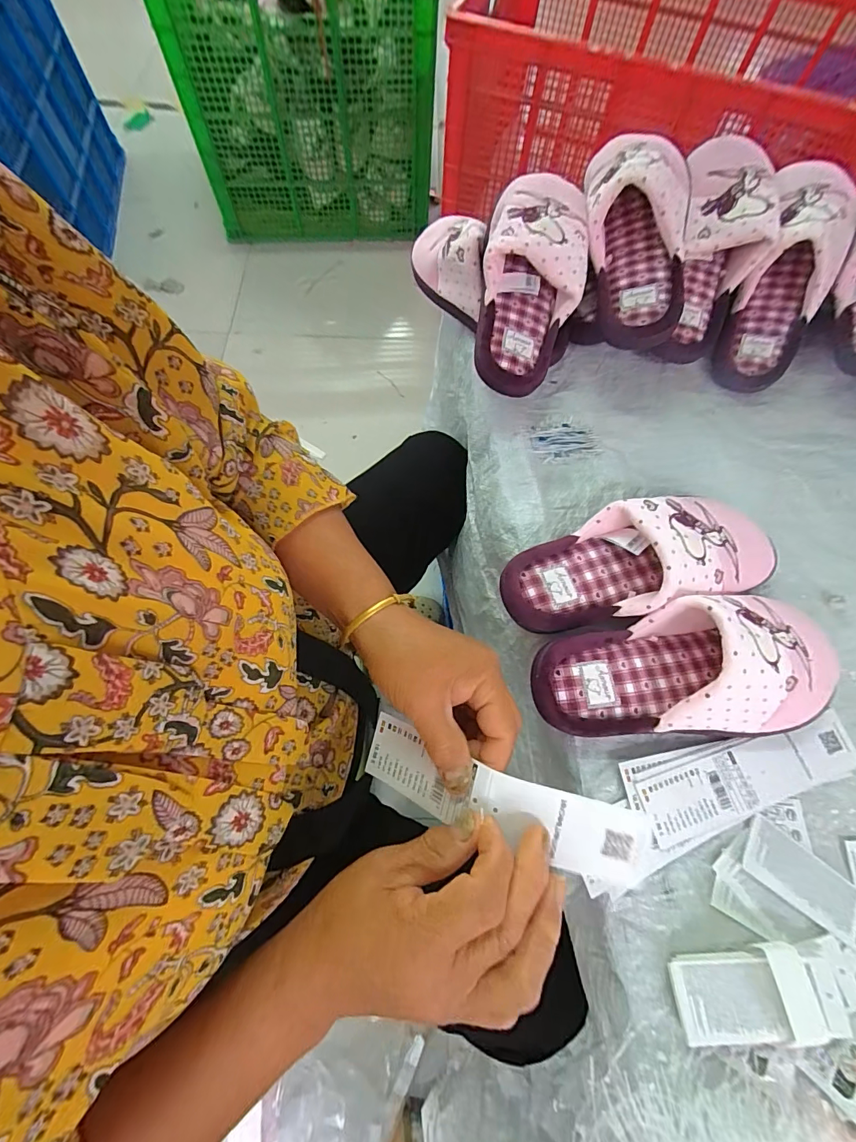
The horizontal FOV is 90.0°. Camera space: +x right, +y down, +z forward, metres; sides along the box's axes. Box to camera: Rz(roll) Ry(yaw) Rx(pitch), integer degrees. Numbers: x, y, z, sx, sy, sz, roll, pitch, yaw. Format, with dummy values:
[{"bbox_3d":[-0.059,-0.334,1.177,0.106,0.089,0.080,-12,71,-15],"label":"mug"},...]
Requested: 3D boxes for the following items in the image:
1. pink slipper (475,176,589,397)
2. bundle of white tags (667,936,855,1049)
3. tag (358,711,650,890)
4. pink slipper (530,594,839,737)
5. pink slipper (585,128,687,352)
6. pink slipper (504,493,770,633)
[{"bbox_3d":[0.104,-0.300,0.426,0.103,0.059,0.245,14,92,3],"label":"pink slipper"},{"bbox_3d":[0.217,0.264,0.269,0.121,0.020,0.046,-2,68,-3],"label":"bundle of white tags"},{"bbox_3d":[0.040,0.142,0.272,0.180,0.036,0.045,10,66,24],"label":"tag"},{"bbox_3d":[0.199,0.075,0.324,0.234,0.077,0.098,-7,68,-5],"label":"pink slipper"},{"bbox_3d":[0.214,-0.343,0.435,0.105,0.075,0.232,-3,91,-4],"label":"pink slipper"},{"bbox_3d":[0.183,-0.009,0.365,0.243,0.071,0.089,-9,68,-6],"label":"pink slipper"}]

